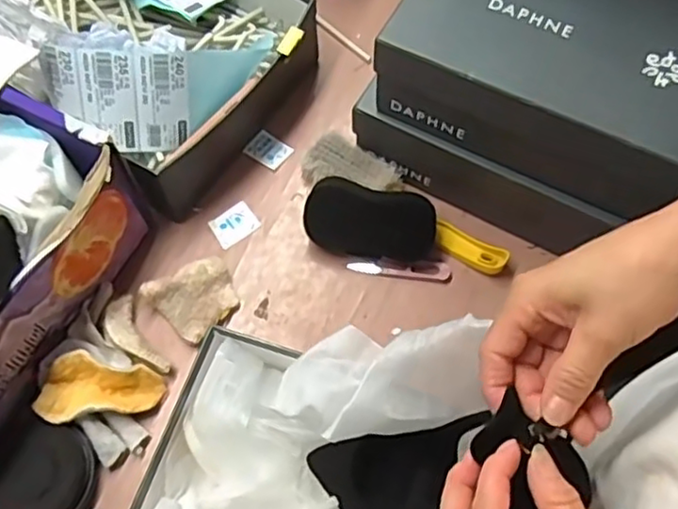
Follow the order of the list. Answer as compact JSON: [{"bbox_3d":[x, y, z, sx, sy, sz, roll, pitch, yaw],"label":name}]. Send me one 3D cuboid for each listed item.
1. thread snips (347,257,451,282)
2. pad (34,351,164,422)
[{"bbox_3d":[0.060,0.013,0.660,0.099,0.012,0.017,6,66,3],"label":"thread snips"},{"bbox_3d":[-0.209,0.116,0.589,0.104,0.013,0.056,4,64,-20],"label":"pad"}]

